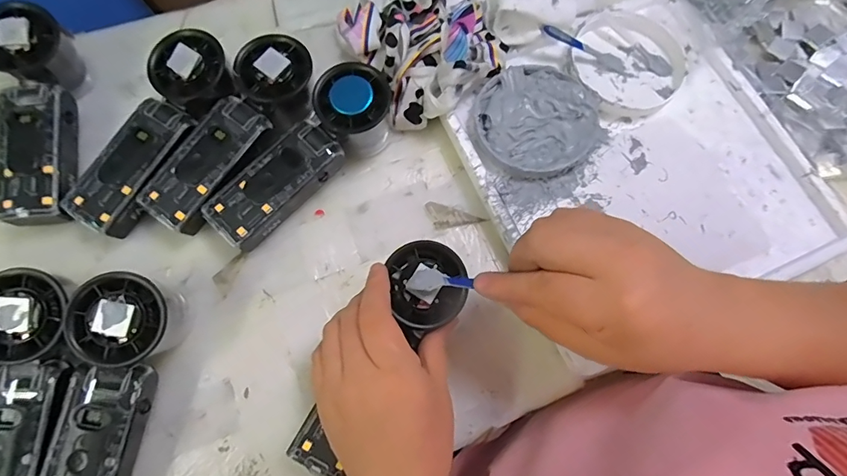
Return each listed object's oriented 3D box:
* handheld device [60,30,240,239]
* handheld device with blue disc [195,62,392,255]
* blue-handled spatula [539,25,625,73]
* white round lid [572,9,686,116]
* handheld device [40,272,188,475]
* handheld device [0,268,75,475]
[{"bbox_3d":[-0.210,-0.081,0.340,0.053,0.055,0.163,33,78,9],"label":"handheld device"},{"bbox_3d":[-0.093,-0.063,0.344,0.048,0.053,0.166,44,80,11],"label":"handheld device with blue disc"},{"bbox_3d":[0.141,-0.166,0.385,0.083,0.013,0.017,21,75,-14],"label":"blue-handled spatula"},{"bbox_3d":[0.180,-0.157,0.387,0.094,0.015,0.100,0,75,1],"label":"white round lid"},{"bbox_3d":[-0.204,0.110,0.285,0.057,0.061,0.167,10,75,4],"label":"handheld device"},{"bbox_3d":[-0.259,0.107,0.280,0.054,0.061,0.162,2,75,2],"label":"handheld device"}]

